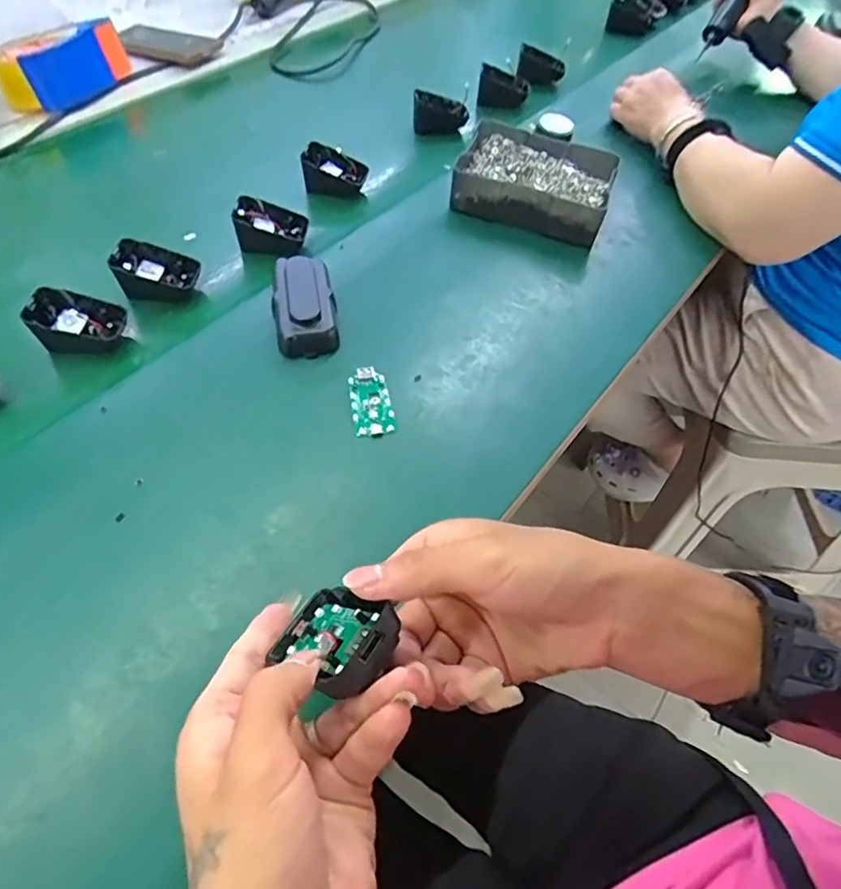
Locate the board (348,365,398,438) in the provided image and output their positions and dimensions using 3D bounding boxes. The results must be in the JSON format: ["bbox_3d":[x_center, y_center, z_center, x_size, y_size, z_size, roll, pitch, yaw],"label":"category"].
[{"bbox_3d":[-0.039,-0.034,0.463,0.033,0.006,0.065,-7,54,-8],"label":"board"}]

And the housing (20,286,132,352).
[{"bbox_3d":[-0.280,-0.097,0.481,0.067,0.042,0.046,6,53,1],"label":"housing"}]

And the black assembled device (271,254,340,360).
[{"bbox_3d":[-0.099,-0.121,0.503,0.051,0.023,0.108,-6,54,-7],"label":"black assembled device"}]

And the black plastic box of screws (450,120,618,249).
[{"bbox_3d":[0.122,-0.281,0.629,0.158,0.043,0.125,16,54,9],"label":"black plastic box of screws"}]

